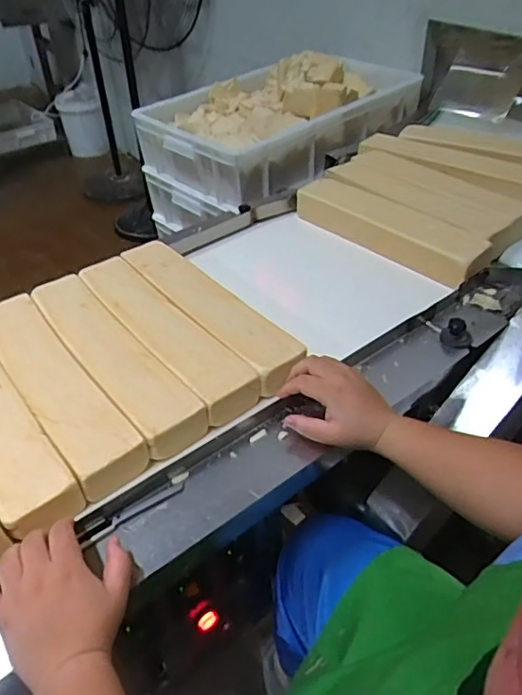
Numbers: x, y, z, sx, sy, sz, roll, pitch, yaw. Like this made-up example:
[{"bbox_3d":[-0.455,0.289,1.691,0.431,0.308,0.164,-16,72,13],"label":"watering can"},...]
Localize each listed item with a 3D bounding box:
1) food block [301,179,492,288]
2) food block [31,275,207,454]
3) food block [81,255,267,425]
[{"bbox_3d":[0.207,-0.209,0.939,0.077,0.054,0.368,-32,49,-30],"label":"food block"},{"bbox_3d":[-0.198,0.013,0.715,0.082,0.054,0.357,-29,47,-28],"label":"food block"},{"bbox_3d":[-0.138,-0.023,0.748,0.077,0.048,0.353,-29,47,-28],"label":"food block"}]

